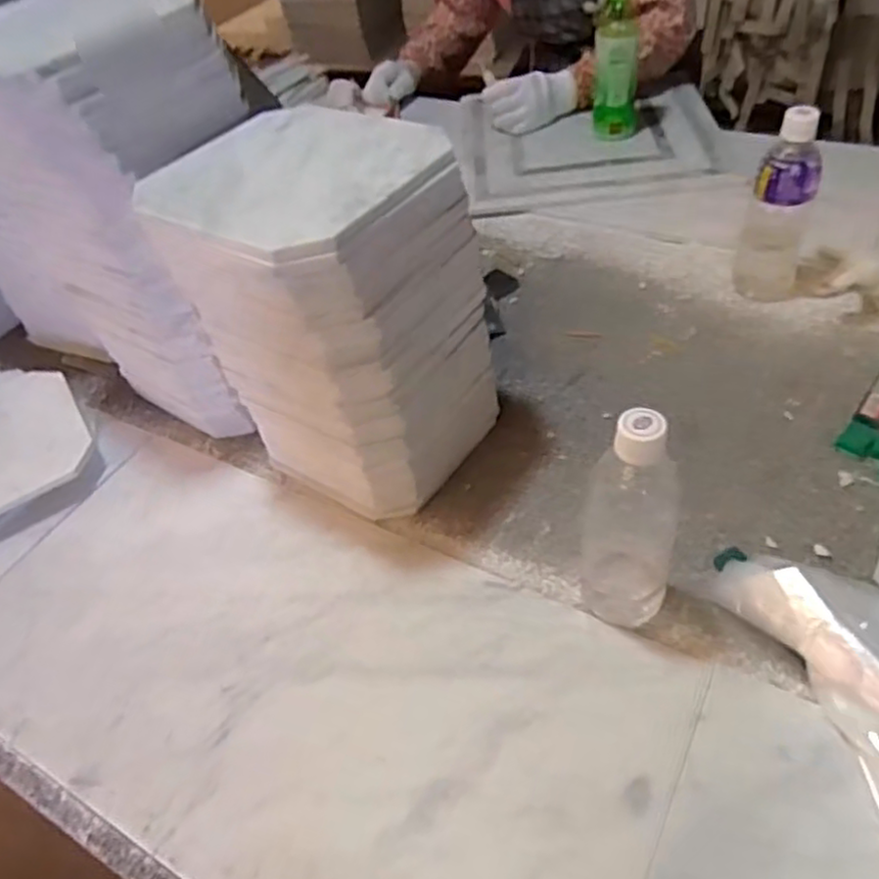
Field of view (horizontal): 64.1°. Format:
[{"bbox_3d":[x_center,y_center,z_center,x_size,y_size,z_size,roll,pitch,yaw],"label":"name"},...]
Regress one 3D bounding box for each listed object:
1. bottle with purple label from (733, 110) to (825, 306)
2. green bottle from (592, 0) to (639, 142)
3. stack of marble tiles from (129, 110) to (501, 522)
[{"bbox_3d":[0.375,-0.254,0.770,0.066,0.213,0.069,11,51,20],"label":"bottle with purple label"},{"bbox_3d":[0.267,-0.565,1.043,0.066,0.204,0.057,3,48,14],"label":"green bottle"},{"bbox_3d":[-0.090,-0.100,0.631,0.205,0.297,0.191,23,54,27],"label":"stack of marble tiles"}]

